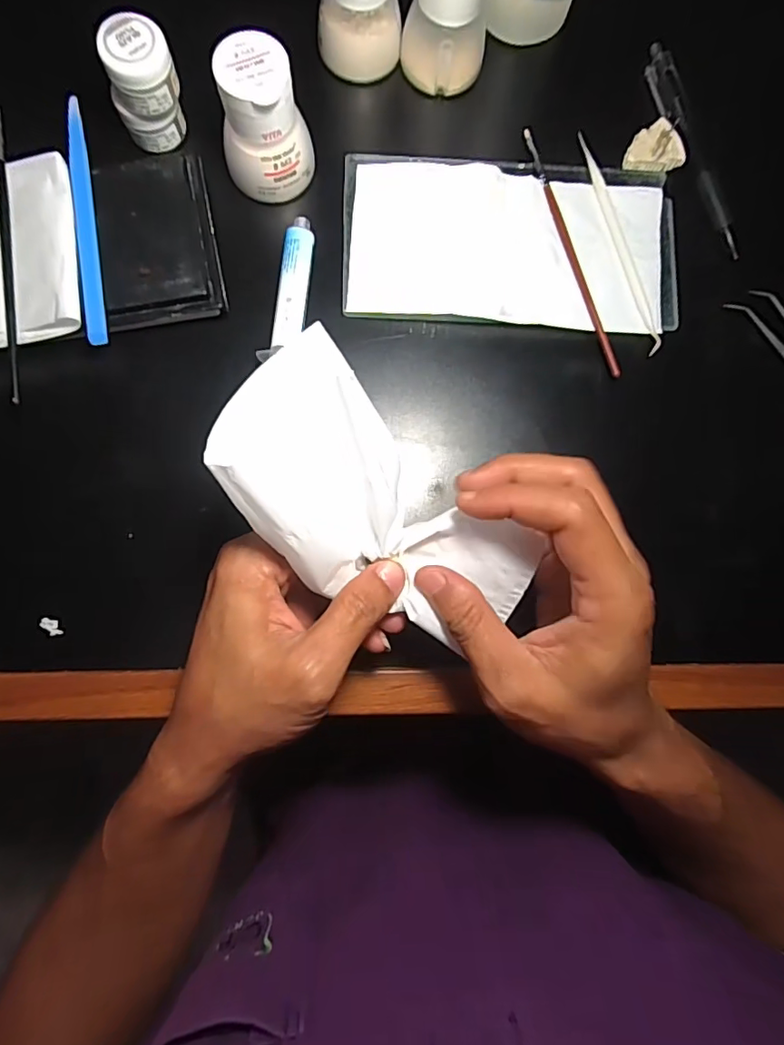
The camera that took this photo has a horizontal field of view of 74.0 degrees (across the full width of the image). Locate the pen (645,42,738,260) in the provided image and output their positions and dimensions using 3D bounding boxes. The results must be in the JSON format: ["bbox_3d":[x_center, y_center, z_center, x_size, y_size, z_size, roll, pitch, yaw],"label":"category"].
[{"bbox_3d":[0.186,-0.233,0.322,0.013,0.010,0.145,-16,86,-5],"label":"pen"}]

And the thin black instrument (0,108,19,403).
[{"bbox_3d":[-0.203,-0.142,0.273,0.005,0.007,0.159,-6,85,-4],"label":"thin black instrument"}]

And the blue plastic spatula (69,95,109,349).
[{"bbox_3d":[-0.163,-0.161,0.278,0.010,0.004,0.135,-5,84,-28],"label":"blue plastic spatula"}]

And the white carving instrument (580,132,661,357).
[{"bbox_3d":[0.138,-0.169,0.313,0.009,0.005,0.140,-16,86,-5],"label":"white carving instrument"}]

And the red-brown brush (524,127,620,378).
[{"bbox_3d":[0.107,-0.163,0.311,0.006,0.004,0.161,-17,86,-5],"label":"red-brown brush"}]

